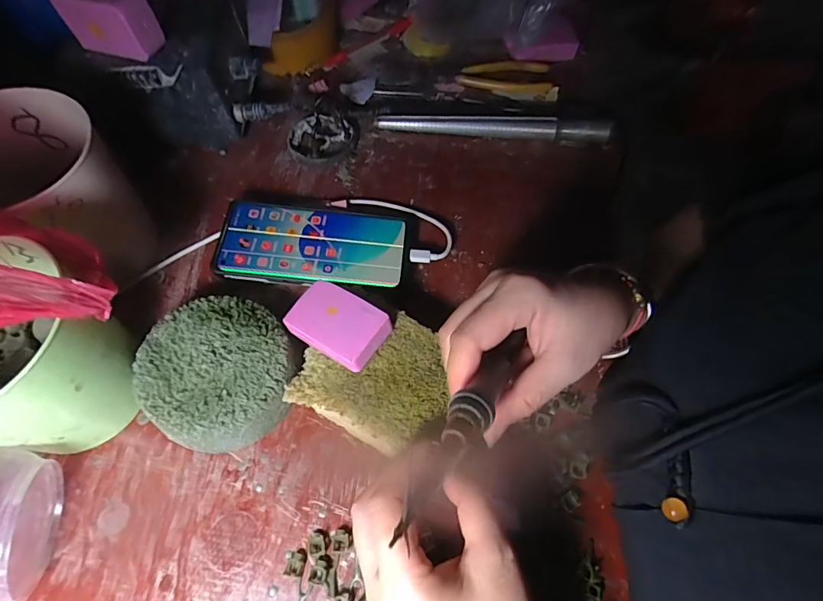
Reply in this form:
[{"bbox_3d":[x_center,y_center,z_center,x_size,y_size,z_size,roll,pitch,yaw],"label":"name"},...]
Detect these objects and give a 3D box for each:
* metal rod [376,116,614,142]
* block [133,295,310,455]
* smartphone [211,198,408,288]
[{"bbox_3d":[0.089,-0.185,0.458,0.243,0.018,0.022,3,63,-1],"label":"metal rod"},{"bbox_3d":[-0.135,0.051,0.314,0.104,0.044,0.099,1,63,-2],"label":"block"},{"bbox_3d":[-0.084,-0.050,0.373,0.153,0.007,0.082,8,64,-2],"label":"smartphone"}]

